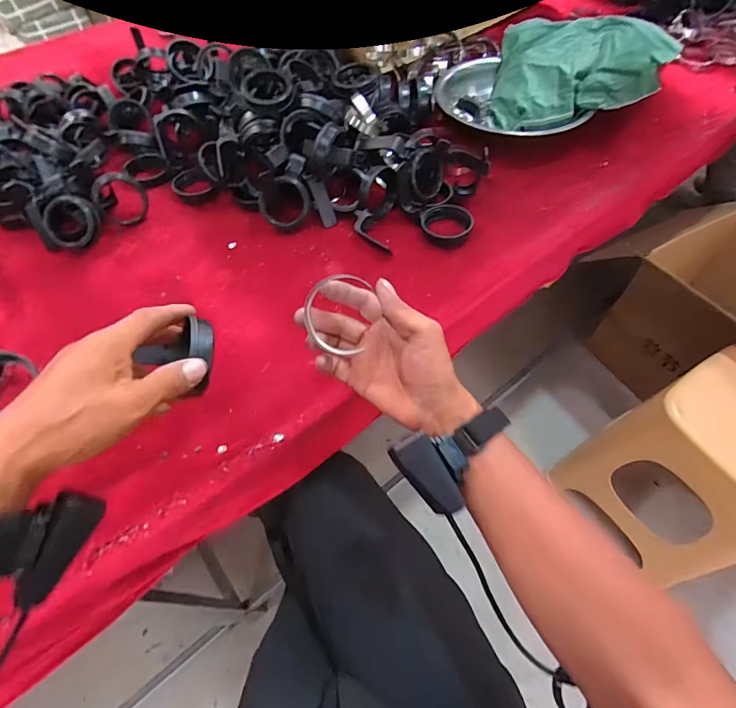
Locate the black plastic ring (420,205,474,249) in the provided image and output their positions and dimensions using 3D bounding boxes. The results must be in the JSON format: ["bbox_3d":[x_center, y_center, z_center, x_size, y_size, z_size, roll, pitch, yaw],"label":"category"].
[{"bbox_3d":[0.106,-0.178,0.581,0.070,0.017,0.066,0,58,0],"label":"black plastic ring"}]

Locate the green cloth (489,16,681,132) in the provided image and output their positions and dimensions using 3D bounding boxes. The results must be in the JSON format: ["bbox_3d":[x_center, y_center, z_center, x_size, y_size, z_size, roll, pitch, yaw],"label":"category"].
[{"bbox_3d":[0.333,-0.443,0.669,0.255,0.097,0.203,16,59,10],"label":"green cloth"}]

